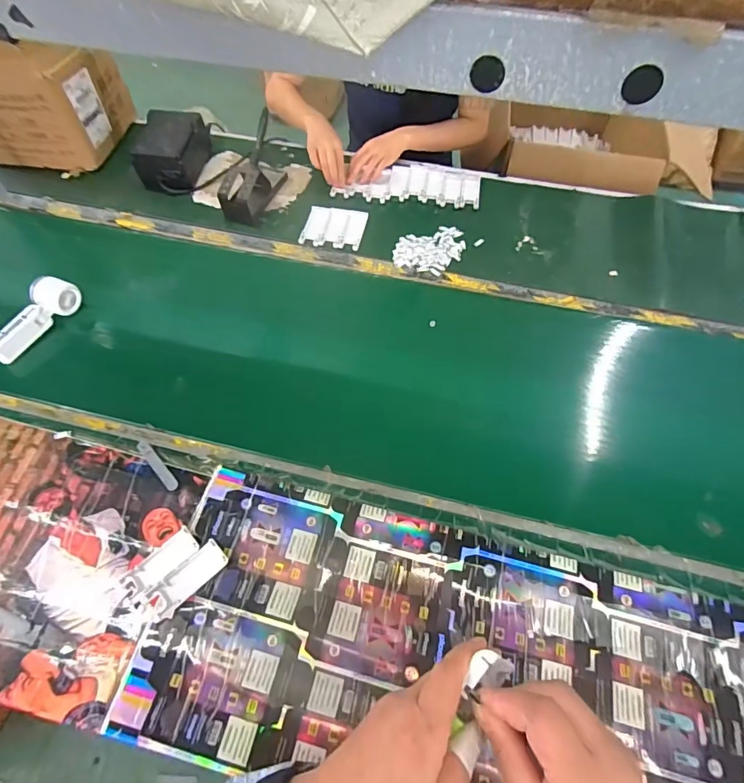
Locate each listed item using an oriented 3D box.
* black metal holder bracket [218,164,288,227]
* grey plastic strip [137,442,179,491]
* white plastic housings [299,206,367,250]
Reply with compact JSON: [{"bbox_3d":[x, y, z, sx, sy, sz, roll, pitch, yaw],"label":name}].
[{"bbox_3d":[-0.246,-0.418,0.927,0.078,0.069,0.152,15,61,9],"label":"black metal holder bracket"},{"bbox_3d":[-0.311,0.105,0.657,0.015,0.006,0.099,-39,67,-20],"label":"grey plastic strip"},{"bbox_3d":[-0.075,-0.330,0.910,0.119,0.007,0.104,8,60,5],"label":"white plastic housings"}]

